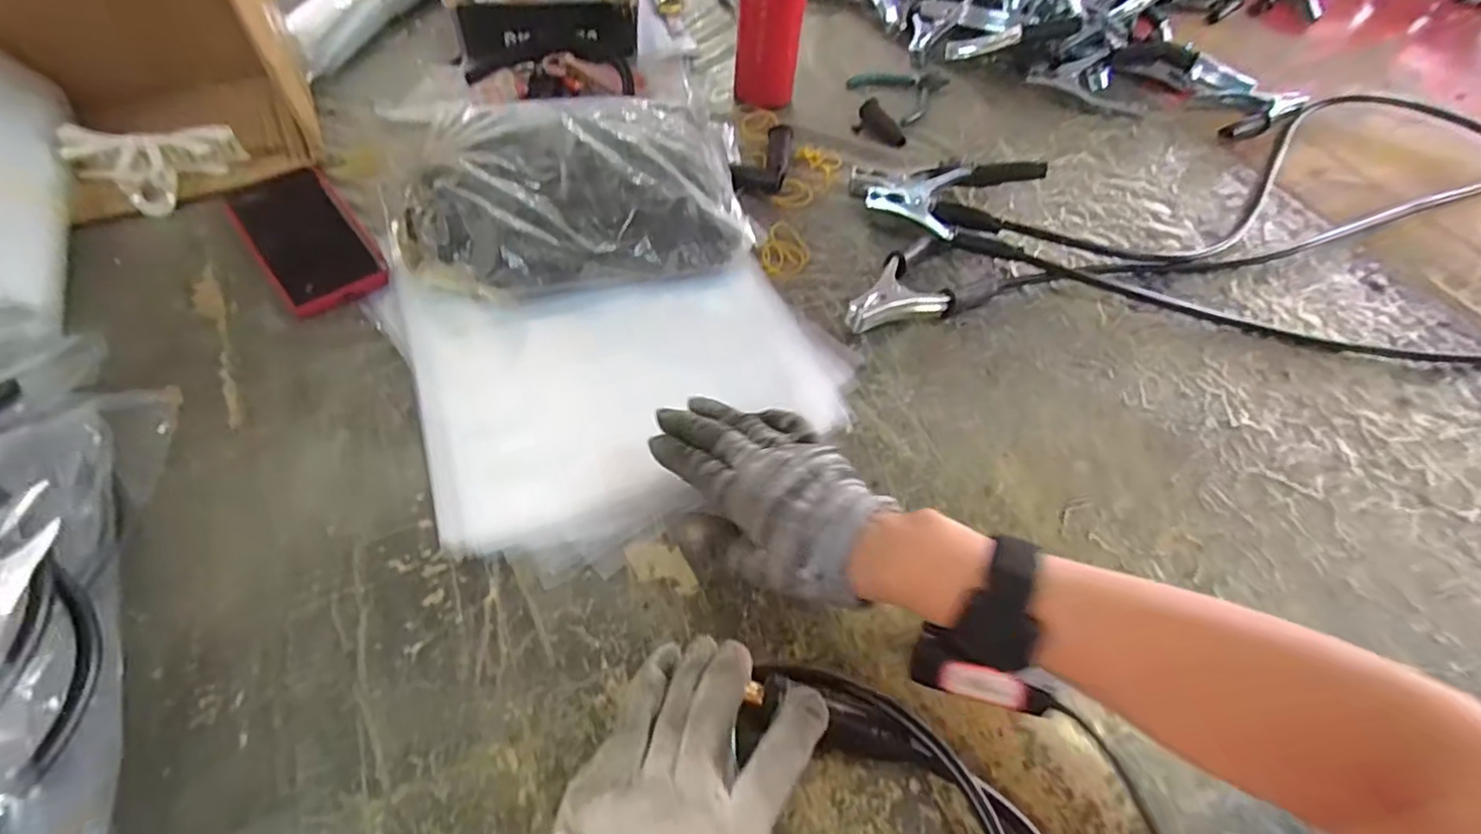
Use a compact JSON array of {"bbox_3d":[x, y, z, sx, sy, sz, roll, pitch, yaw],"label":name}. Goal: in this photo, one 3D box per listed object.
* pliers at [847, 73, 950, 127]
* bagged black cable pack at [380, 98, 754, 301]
[{"bbox_3d":[0.192,-0.367,0.717,0.111,0.008,0.097,-28,63,-22],"label":"pliers"},{"bbox_3d":[-0.146,-0.194,0.532,0.285,0.072,0.224,-6,57,-9],"label":"bagged black cable pack"}]

